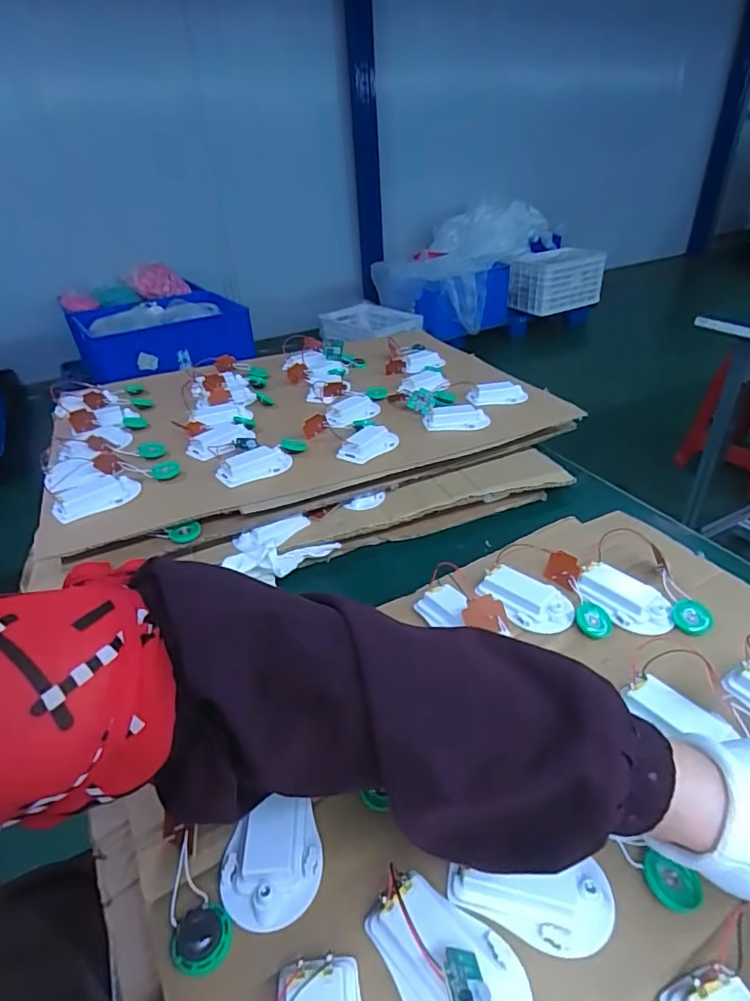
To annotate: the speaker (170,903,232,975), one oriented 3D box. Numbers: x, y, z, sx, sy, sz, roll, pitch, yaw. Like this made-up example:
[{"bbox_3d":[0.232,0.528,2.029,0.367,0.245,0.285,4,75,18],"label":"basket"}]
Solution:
[{"bbox_3d":[-0.086,0.216,0.261,0.027,0.008,0.026,-3,34,2],"label":"speaker"}]

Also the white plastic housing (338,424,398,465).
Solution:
[{"bbox_3d":[-0.007,-0.066,0.601,0.037,0.018,0.069,23,43,35],"label":"white plastic housing"}]

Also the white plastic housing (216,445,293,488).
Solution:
[{"bbox_3d":[-0.128,-0.039,0.568,0.078,0.021,0.038,-20,37,-21],"label":"white plastic housing"}]

